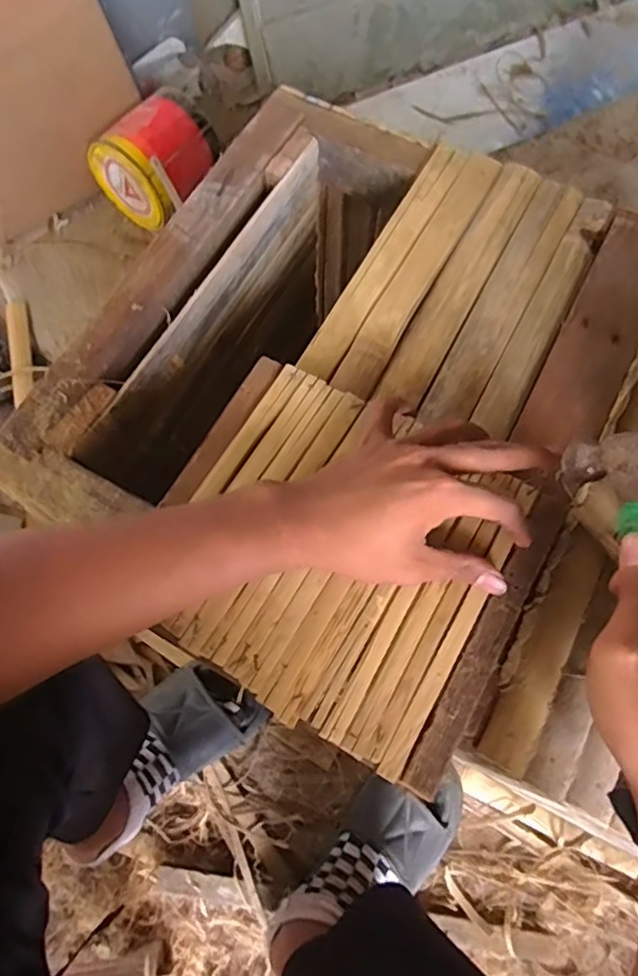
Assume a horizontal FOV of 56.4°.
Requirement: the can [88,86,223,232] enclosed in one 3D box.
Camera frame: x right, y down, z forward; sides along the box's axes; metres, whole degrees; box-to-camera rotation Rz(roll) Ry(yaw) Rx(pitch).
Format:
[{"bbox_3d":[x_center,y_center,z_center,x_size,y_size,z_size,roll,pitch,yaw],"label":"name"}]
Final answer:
[{"bbox_3d":[-0.272,-0.544,0.979,0.135,0.131,0.173,29,71,7],"label":"can"}]

